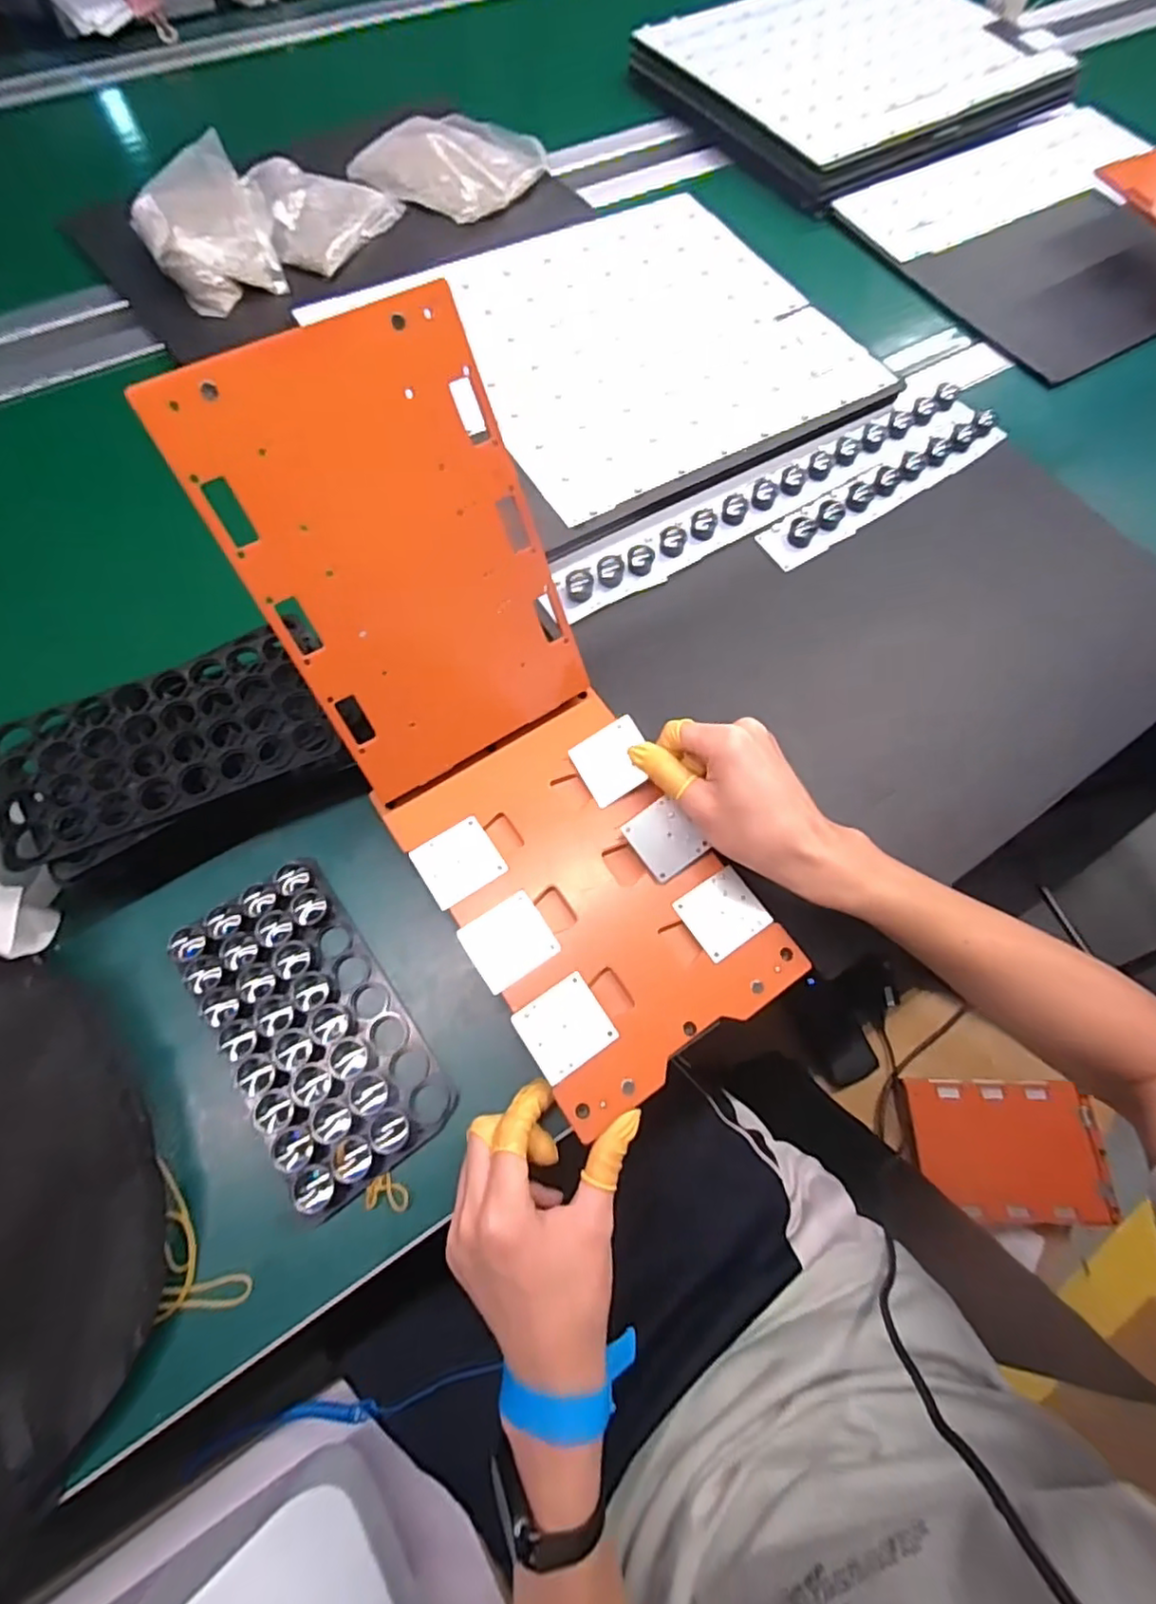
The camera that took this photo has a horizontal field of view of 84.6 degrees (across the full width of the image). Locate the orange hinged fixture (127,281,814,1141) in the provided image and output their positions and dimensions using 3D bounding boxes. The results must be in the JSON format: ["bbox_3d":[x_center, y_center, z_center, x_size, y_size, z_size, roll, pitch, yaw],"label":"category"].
[{"bbox_3d":[-0.046,-0.039,0.380,0.159,0.105,0.413,-33,101,-16],"label":"orange hinged fixture"}]

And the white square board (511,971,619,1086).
[{"bbox_3d":[-0.007,0.130,0.369,0.047,0.004,0.045,-31,73,-14],"label":"white square board"}]

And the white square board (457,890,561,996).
[{"bbox_3d":[-0.041,0.083,0.384,0.049,0.004,0.045,-32,73,-14],"label":"white square board"}]

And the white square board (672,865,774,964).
[{"bbox_3d":[0.091,0.069,0.397,0.048,0.004,0.044,-32,74,-11],"label":"white square board"}]

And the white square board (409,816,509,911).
[{"bbox_3d":[-0.076,0.037,0.403,0.048,0.004,0.044,-32,73,-14],"label":"white square board"}]

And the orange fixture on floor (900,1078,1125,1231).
[{"bbox_3d":[0.566,0.461,0.836,0.230,0.035,0.173,-4,79,8],"label":"orange fixture on floor"}]

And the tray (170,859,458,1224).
[{"bbox_3d":[-0.160,0.134,0.386,0.096,0.024,0.189,-32,73,-14],"label":"tray"}]

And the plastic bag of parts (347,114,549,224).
[{"bbox_3d":[-0.143,-0.719,0.715,0.162,0.031,0.175,34,71,11],"label":"plastic bag of parts"}]

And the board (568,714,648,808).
[{"bbox_3d":[0.024,-0.027,0.420,0.048,0.004,0.046,-32,77,9],"label":"board"}]

